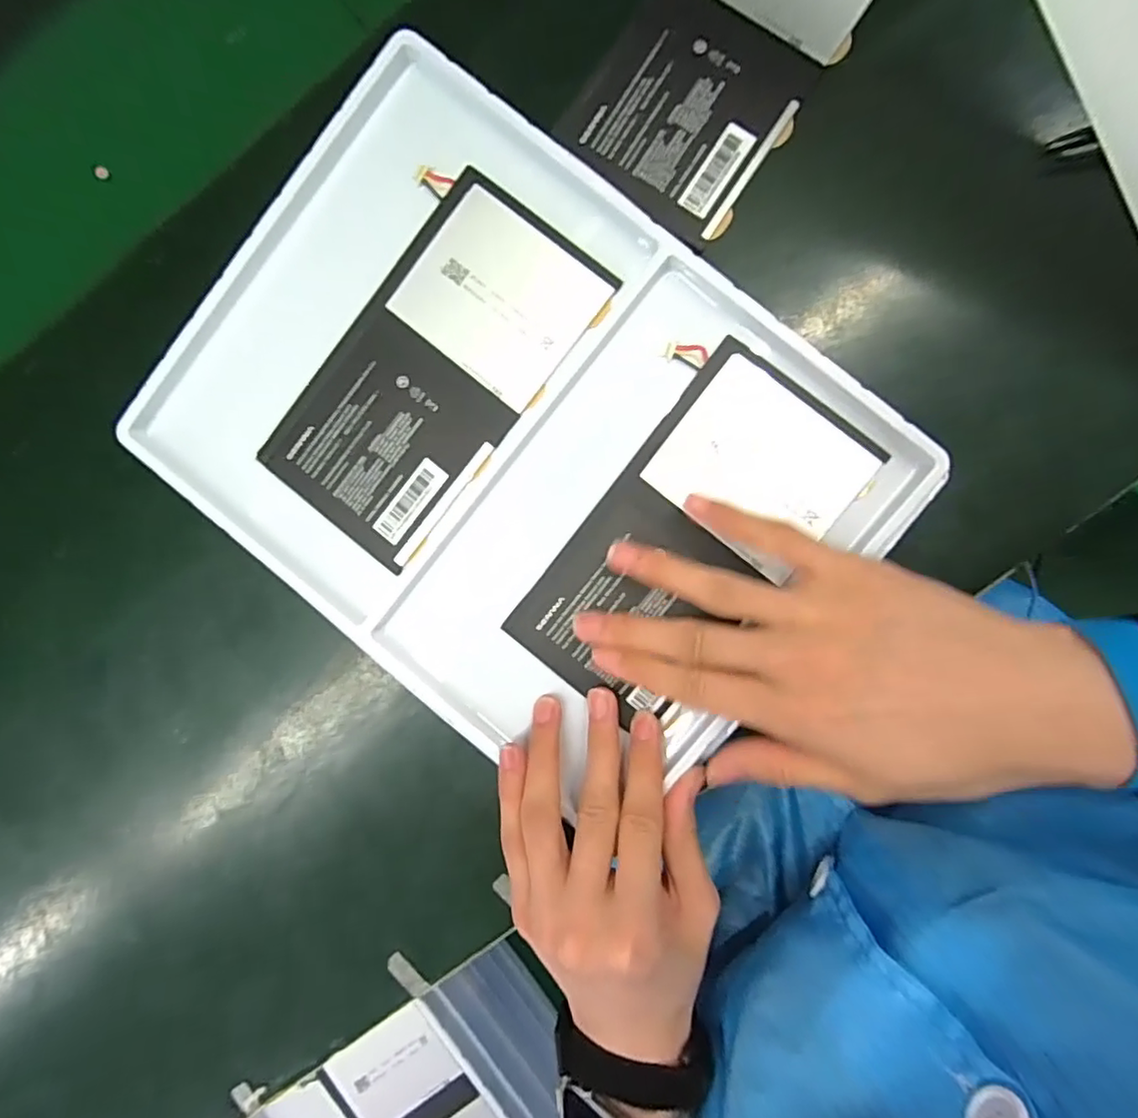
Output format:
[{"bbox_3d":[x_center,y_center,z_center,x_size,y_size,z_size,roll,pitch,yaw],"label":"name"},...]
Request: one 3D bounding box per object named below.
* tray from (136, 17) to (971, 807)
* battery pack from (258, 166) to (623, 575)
[{"bbox_3d":[-0.026,-0.052,0.279,0.308,0.021,0.229,39,93,5],"label":"tray"},{"bbox_3d":[-0.064,-0.088,0.283,0.094,0.006,0.171,40,93,5],"label":"battery pack"}]

